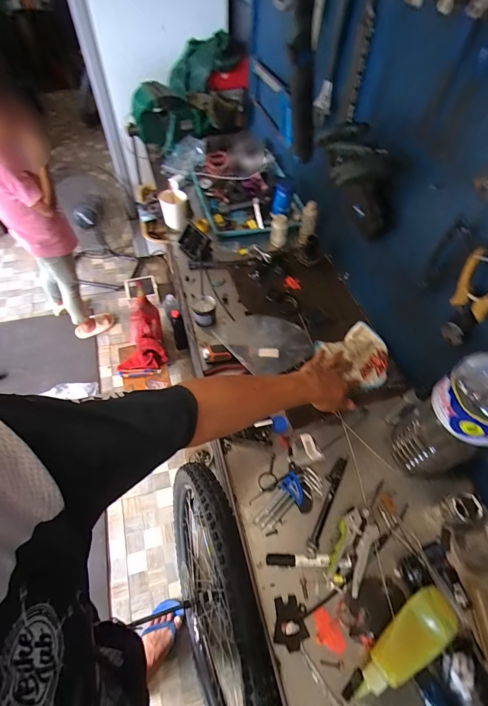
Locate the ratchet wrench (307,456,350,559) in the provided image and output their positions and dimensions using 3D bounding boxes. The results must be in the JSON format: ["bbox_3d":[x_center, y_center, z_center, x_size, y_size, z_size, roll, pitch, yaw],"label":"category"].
[{"bbox_3d":[0.142,0.252,0.571,0.023,0.022,0.178,25,58,13],"label":"ratchet wrench"}]

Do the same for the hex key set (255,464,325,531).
[{"bbox_3d":[0.081,0.247,0.562,0.066,0.018,0.125,32,60,17],"label":"hex key set"}]

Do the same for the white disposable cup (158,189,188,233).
[{"bbox_3d":[-0.193,-0.400,0.926,0.071,0.084,0.078,-8,56,-9],"label":"white disposable cup"}]

